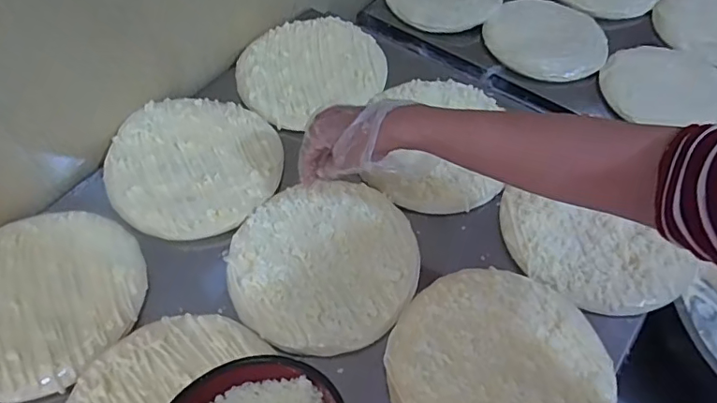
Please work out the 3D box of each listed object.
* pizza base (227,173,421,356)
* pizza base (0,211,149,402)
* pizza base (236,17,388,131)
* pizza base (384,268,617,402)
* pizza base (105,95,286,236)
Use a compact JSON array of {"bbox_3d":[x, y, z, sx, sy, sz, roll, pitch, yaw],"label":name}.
[{"bbox_3d":[-0.036,0.057,0.555,0.189,0.009,0.192,0,56,0],"label":"pizza base"},{"bbox_3d":[-0.323,0.092,0.532,0.187,0.009,0.192,0,56,0],"label":"pizza base"},{"bbox_3d":[-0.065,-0.189,0.718,0.197,0.012,0.172,-27,60,-17],"label":"pizza base"},{"bbox_3d":[0.130,0.153,0.487,0.192,0.008,0.197,0,56,0],"label":"pizza base"},{"bbox_3d":[-0.195,-0.049,0.629,0.195,0.025,0.194,0,56,0],"label":"pizza base"}]

